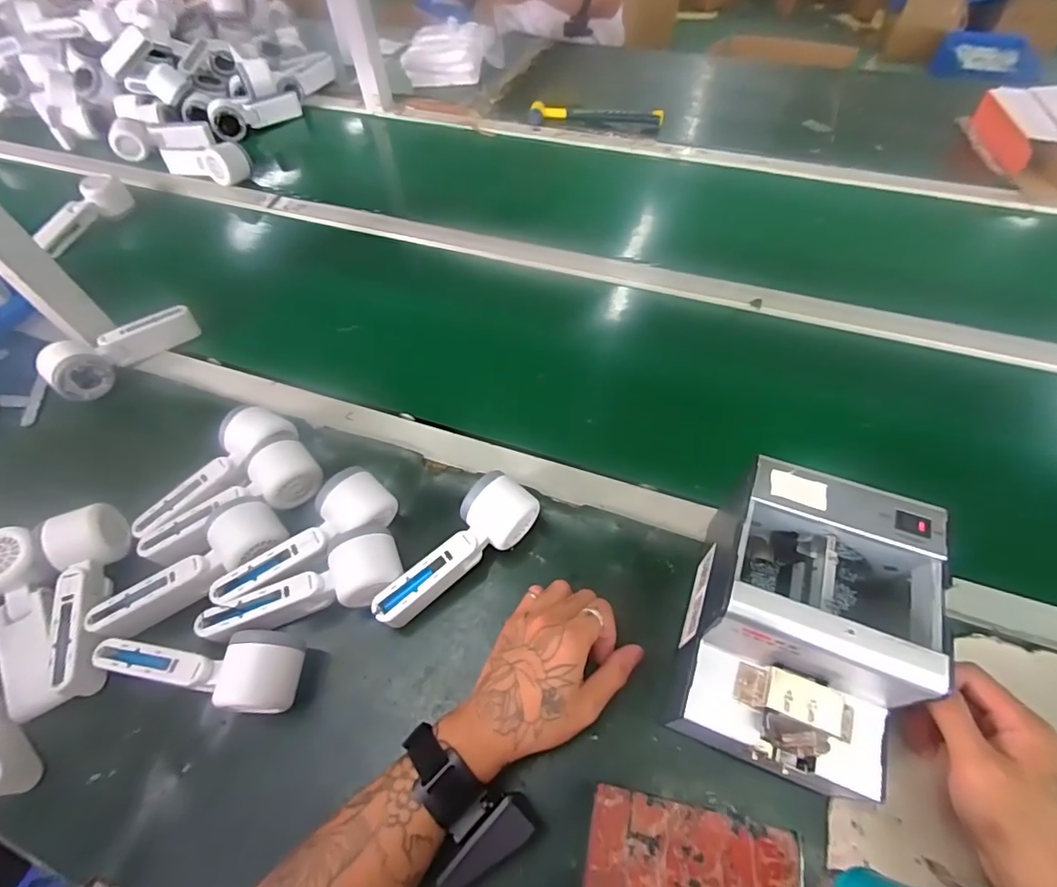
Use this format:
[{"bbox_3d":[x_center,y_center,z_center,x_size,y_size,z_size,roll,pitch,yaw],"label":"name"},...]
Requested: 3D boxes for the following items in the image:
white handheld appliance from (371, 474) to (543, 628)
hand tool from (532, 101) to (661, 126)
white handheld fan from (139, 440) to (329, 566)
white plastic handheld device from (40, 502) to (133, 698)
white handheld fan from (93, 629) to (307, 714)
[{"bbox_3d":[-0.063,0.102,0.465,0.056,0.060,0.162,33,63,22],"label":"white handheld appliance"},{"bbox_3d":[0.127,-0.613,0.957,0.245,0.026,0.043,4,56,5],"label":"hand tool"},{"bbox_3d":[-0.288,0.057,0.498,0.168,0.046,0.060,-30,60,-17],"label":"white handheld fan"},{"bbox_3d":[-0.401,0.140,0.466,0.052,0.065,0.162,-18,57,-9],"label":"white plastic handheld device"},{"bbox_3d":[-0.274,0.187,0.430,0.165,0.056,0.067,3,56,5],"label":"white handheld fan"}]

